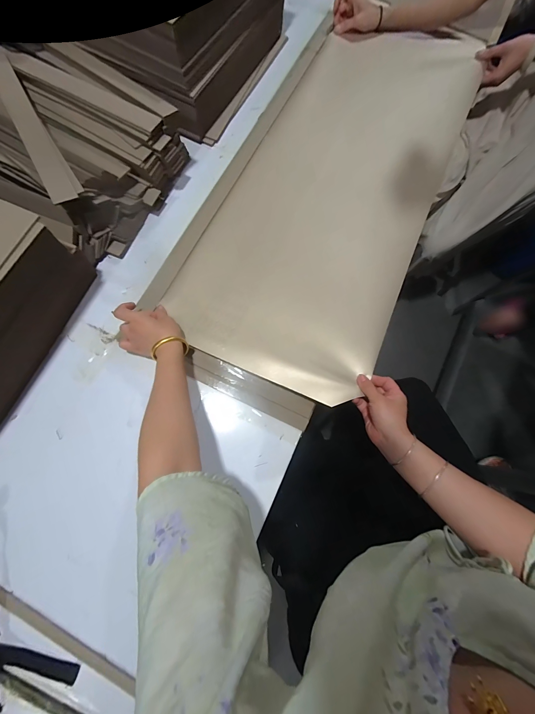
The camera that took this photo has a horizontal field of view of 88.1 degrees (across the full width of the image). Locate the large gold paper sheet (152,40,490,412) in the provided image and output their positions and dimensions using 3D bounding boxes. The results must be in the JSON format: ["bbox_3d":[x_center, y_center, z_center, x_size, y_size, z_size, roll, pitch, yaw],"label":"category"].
[{"bbox_3d":[0.141,-0.363,0.602,0.406,0.057,0.878,23,76,8],"label":"large gold paper sheet"}]

